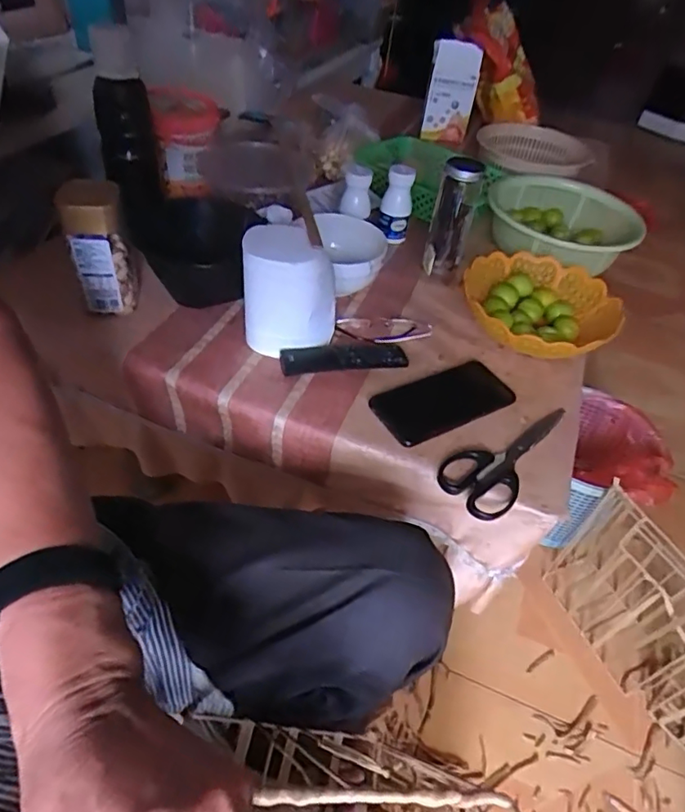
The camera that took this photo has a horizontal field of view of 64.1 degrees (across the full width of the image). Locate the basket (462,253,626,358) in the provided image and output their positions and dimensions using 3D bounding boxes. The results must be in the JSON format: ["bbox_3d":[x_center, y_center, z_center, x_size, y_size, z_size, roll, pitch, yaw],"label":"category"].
[{"bbox_3d":[0.255,-0.124,0.713,0.190,0.060,0.182,4,45,-4],"label":"basket"}]

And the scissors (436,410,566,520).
[{"bbox_3d":[0.171,0.043,0.574,0.074,0.009,0.188,33,50,23],"label":"scissors"}]

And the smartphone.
[{"bbox_3d":[0.112,-0.008,0.612,0.161,0.009,0.081,-19,51,-24],"label":"smartphone"}]

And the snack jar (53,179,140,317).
[{"bbox_3d":[-0.274,-0.178,0.619,0.063,0.144,0.052,-12,48,-18],"label":"snack jar"}]

